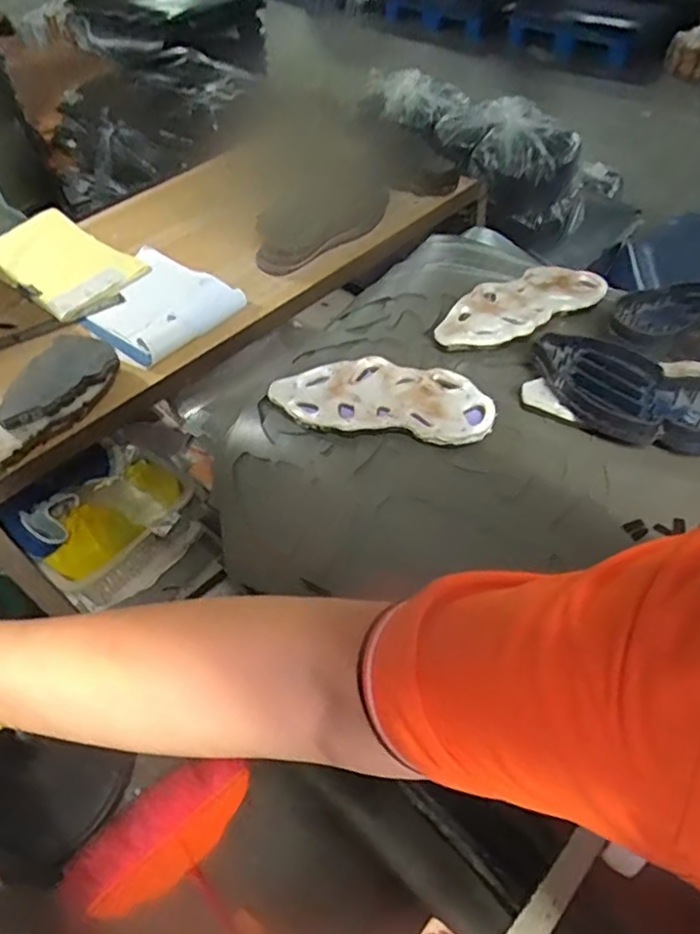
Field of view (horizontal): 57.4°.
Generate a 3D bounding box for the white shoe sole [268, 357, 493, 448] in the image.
[{"bbox_3d":[0.039,-0.087,0.779,0.264,0.025,0.109,11,51,13],"label":"white shoe sole"}]

